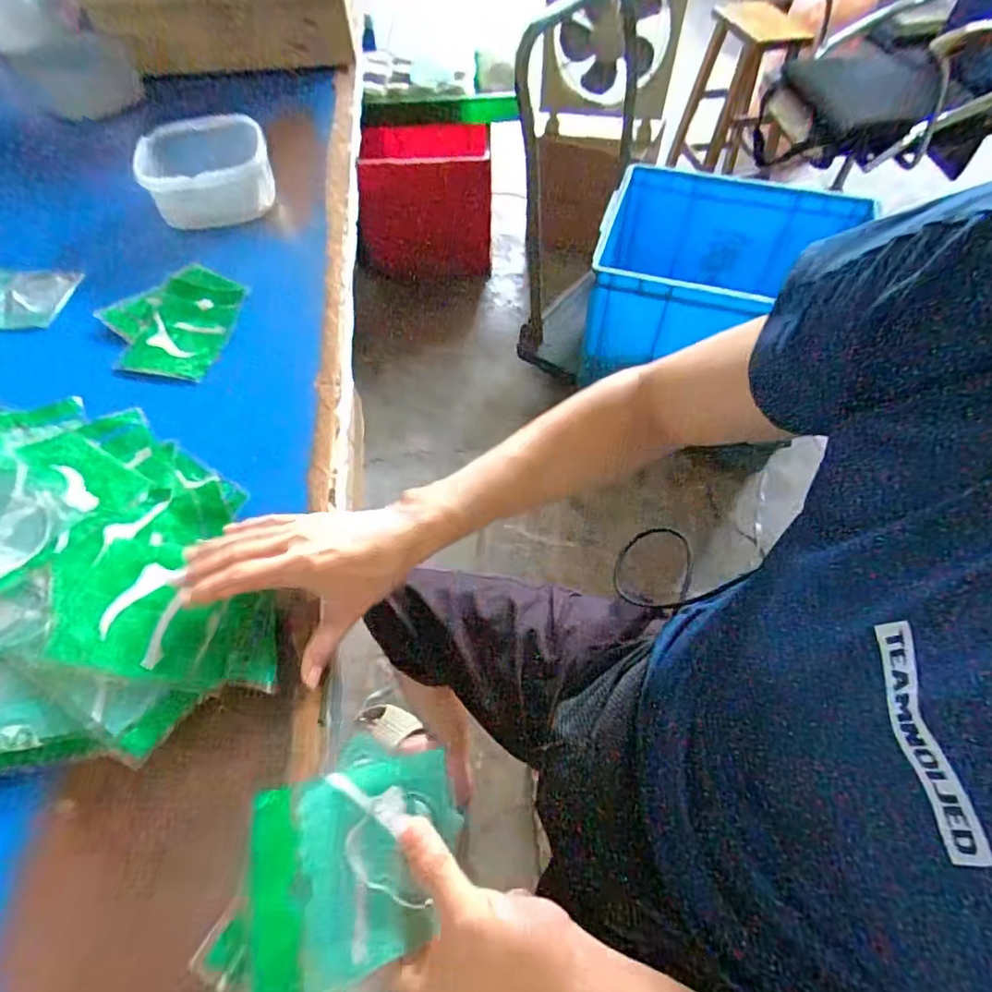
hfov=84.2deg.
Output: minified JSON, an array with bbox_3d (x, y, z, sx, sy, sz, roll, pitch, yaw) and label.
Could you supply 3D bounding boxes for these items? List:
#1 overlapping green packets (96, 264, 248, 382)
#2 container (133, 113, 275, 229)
[{"bbox_3d":[-0.376,-0.205,0.632,0.149,0.016,0.176,4,58,3],"label":"overlapping green packets"},{"bbox_3d":[-0.394,-0.446,0.753,0.163,0.071,0.164,-24,61,-14],"label":"container"}]

